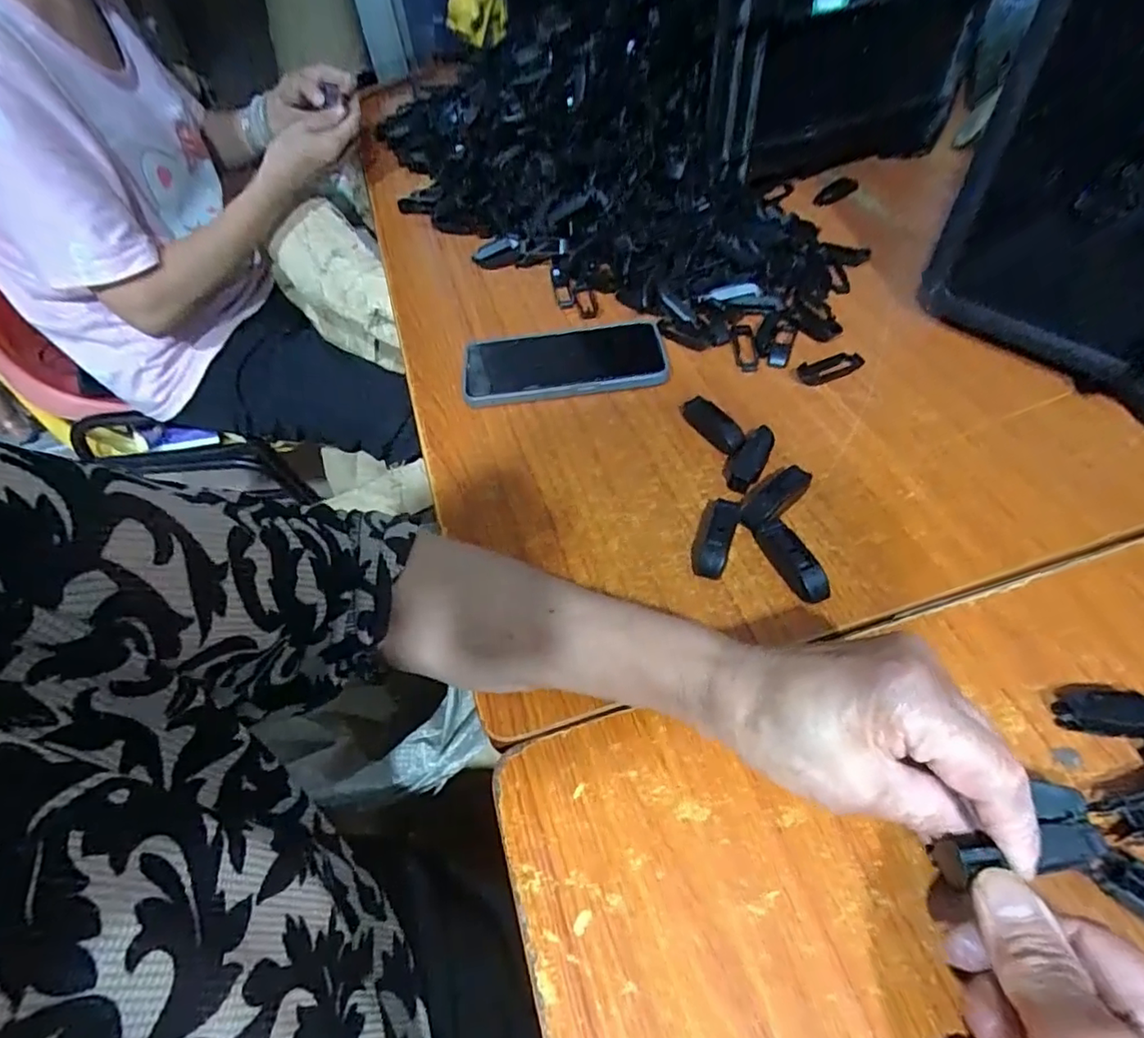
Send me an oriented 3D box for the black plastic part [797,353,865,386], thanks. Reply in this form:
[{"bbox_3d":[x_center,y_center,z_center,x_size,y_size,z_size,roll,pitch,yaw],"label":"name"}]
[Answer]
[{"bbox_3d":[0.201,-0.118,0.462,0.053,0.005,0.024,-21,53,-12],"label":"black plastic part"}]

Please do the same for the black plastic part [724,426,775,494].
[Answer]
[{"bbox_3d":[0.122,-0.042,0.408,0.023,0.012,0.053,26,58,23],"label":"black plastic part"}]

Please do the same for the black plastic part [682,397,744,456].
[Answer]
[{"bbox_3d":[0.103,-0.069,0.428,0.024,0.010,0.054,-29,55,-18],"label":"black plastic part"}]

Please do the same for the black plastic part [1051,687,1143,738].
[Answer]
[{"bbox_3d":[0.263,0.092,0.285,0.051,0.015,0.023,4,52,8],"label":"black plastic part"}]

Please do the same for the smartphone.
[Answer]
[{"bbox_3d":[-0.006,-0.131,0.486,0.162,0.011,0.080,-7,51,-1],"label":"smartphone"}]

